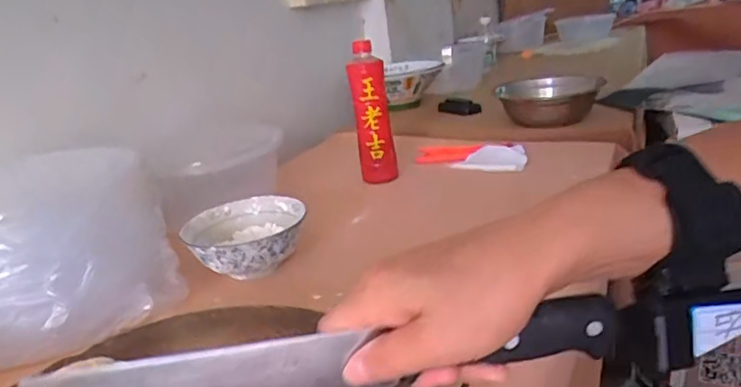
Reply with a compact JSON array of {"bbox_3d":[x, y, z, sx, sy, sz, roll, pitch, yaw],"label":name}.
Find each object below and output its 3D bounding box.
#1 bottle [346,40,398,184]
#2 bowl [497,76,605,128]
[{"bbox_3d":[0.003,-0.129,0.898,0.059,0.224,0.062,-8,20,-1],"label":"bottle"},{"bbox_3d":[0.354,-0.181,1.092,0.185,0.072,0.231,3,22,27],"label":"bowl"}]

